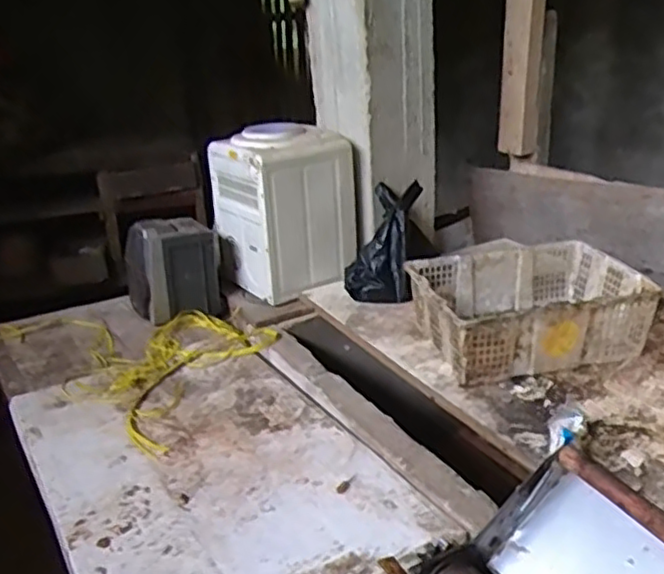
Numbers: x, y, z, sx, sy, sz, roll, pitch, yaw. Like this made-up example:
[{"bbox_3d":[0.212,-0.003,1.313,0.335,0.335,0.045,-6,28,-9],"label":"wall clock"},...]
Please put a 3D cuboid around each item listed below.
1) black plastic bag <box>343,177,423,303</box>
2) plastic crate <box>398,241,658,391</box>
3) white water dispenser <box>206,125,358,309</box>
[{"bbox_3d":[0.143,-0.124,1.806,0.175,0.104,0.343,6,68,25],"label":"black plastic bag"},{"bbox_3d":[0.442,0.046,1.544,0.465,0.170,0.344,-7,23,-8],"label":"plastic crate"},{"bbox_3d":[-0.131,-0.230,1.894,0.342,0.402,0.299,-13,25,-22],"label":"white water dispenser"}]

